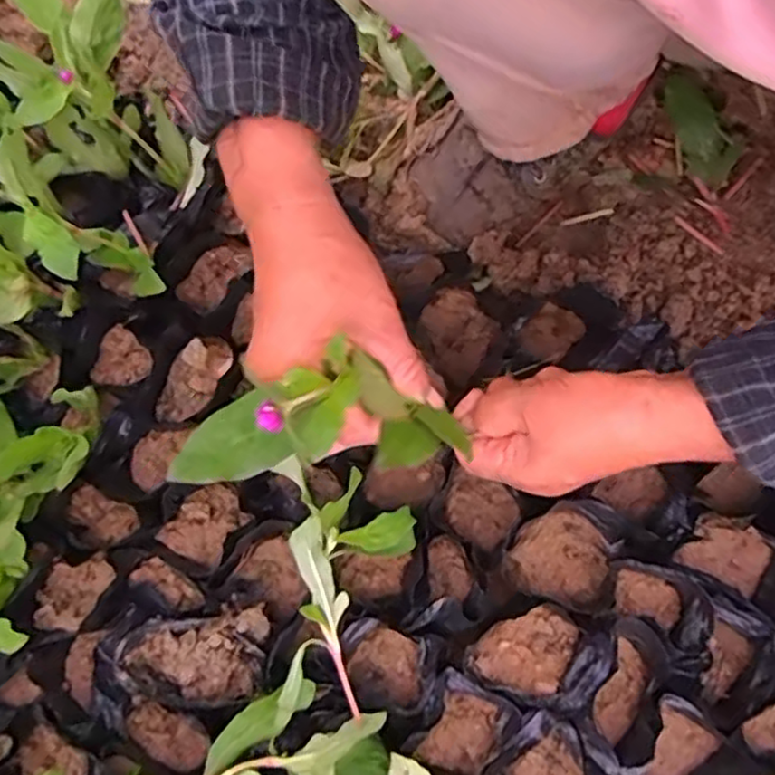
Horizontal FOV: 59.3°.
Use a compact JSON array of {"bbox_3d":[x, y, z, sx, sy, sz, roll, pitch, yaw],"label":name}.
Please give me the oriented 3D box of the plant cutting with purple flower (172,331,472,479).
[{"bbox_3d":[-0.030,0.009,0.301,0.123,0.027,0.054,-5,77,-6],"label":"plant cutting with purple flower"}]

